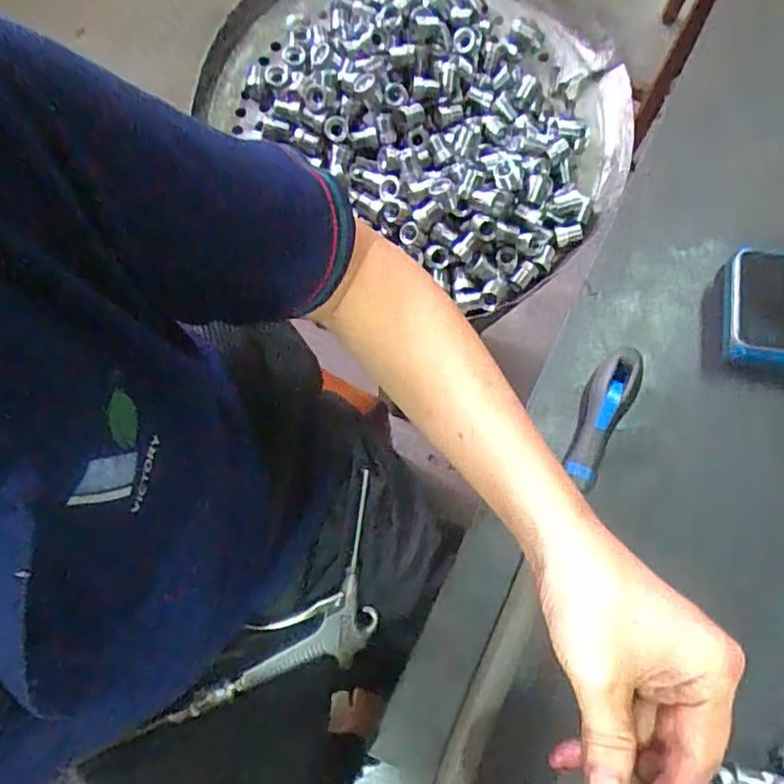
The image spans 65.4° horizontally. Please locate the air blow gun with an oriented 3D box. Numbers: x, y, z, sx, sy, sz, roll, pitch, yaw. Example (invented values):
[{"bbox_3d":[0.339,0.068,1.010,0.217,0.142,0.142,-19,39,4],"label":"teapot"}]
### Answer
[{"bbox_3d":[-0.084,0.197,0.520,0.255,0.026,0.109,-38,78,-23],"label":"air blow gun"}]

